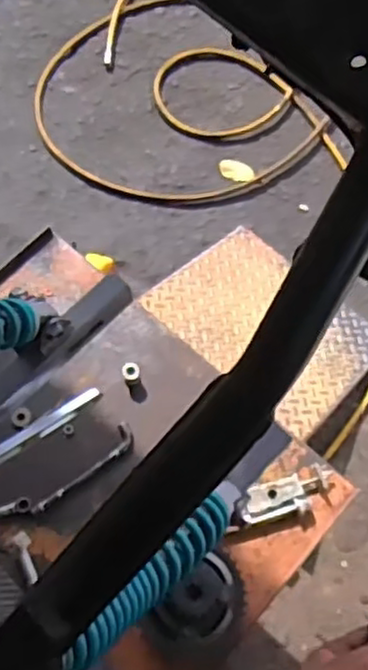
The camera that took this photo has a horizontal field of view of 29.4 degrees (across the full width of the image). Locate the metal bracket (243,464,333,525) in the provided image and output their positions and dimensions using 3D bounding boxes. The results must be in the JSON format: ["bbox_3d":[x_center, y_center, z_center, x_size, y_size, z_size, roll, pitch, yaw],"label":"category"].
[{"bbox_3d":[0.139,0.214,0.938,0.133,0.026,0.049,-18,70,-8],"label":"metal bracket"}]

